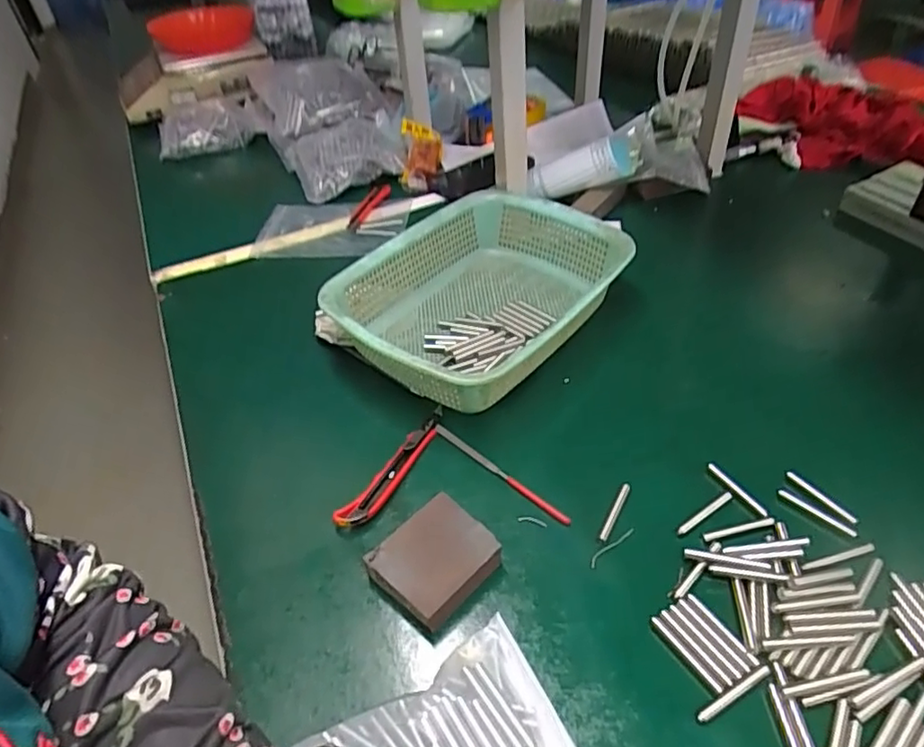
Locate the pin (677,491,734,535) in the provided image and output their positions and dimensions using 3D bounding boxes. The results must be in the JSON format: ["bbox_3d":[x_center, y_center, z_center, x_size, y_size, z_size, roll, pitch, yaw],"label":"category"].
[{"bbox_3d":[0.191,0.110,0.486,0.060,0.004,0.006,-28,47,-20],"label":"pin"}]

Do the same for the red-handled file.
[{"bbox_3d":[0.031,0.084,0.530,0.010,0.006,0.149,-37,51,-28],"label":"red-handled file"}]

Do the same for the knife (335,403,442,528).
[{"bbox_3d":[-0.056,0.079,0.534,0.022,0.016,0.143,21,50,27],"label":"knife"}]

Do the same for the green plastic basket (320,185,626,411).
[{"bbox_3d":[0.026,-0.084,0.652,0.223,0.087,0.306,23,52,29],"label":"green plastic basket"}]

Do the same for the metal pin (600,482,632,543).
[{"bbox_3d":[0.123,0.109,0.493,0.007,0.004,0.058,18,49,25],"label":"metal pin"}]

